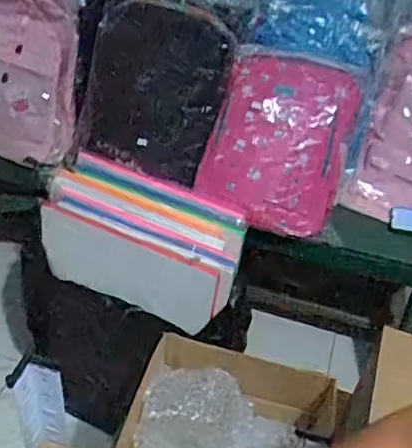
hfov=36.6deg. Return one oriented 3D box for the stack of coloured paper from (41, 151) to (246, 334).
[{"bbox_3d":[-0.121,0.035,1.286,0.395,0.178,0.200,17,43,12],"label":"stack of coloured paper"}]

